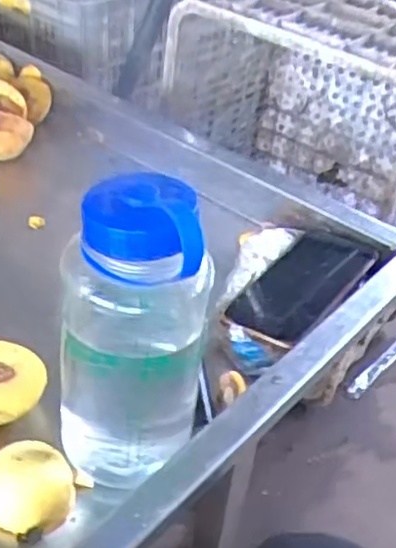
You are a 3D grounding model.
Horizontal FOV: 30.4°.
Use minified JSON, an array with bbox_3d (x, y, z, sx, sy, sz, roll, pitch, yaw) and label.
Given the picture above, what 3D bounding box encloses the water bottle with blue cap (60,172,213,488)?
[{"bbox_3d":[-0.039,0.043,0.453,0.092,0.212,0.072,2,37,-7],"label":"water bottle with blue cap"}]

